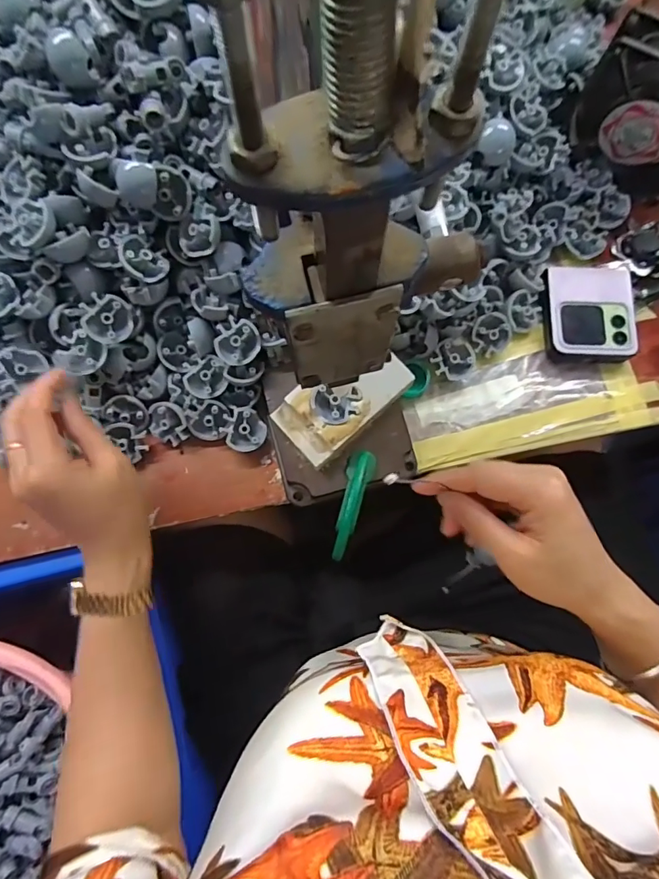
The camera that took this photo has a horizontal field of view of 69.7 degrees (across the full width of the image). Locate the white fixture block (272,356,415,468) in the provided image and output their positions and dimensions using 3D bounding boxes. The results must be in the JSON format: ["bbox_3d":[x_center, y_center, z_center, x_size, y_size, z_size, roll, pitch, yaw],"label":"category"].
[{"bbox_3d":[0.011,-0.034,0.384,0.107,0.016,0.058,-40,80,-7],"label":"white fixture block"}]

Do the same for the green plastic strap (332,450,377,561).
[{"bbox_3d":[0.017,0.050,0.377,0.021,0.022,0.088,18,78,5],"label":"green plastic strap"}]

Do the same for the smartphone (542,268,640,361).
[{"bbox_3d":[0.236,-0.115,0.430,0.080,0.017,0.089,0,77,1],"label":"smartphone"}]

